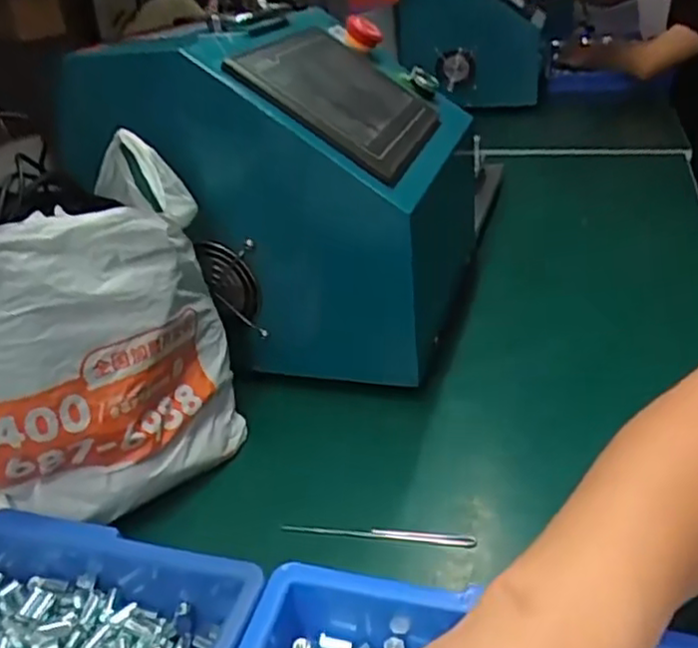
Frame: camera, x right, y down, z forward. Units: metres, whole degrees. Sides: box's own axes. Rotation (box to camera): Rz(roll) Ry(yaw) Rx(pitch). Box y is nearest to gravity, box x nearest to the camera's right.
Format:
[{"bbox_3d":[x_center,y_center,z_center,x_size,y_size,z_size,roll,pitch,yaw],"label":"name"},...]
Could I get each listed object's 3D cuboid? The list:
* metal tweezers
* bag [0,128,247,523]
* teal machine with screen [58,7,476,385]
[{"bbox_3d":[0.018,0.137,0.449,0.126,0.005,0.009,2,29,13],"label":"metal tweezers"},{"bbox_3d":[-0.196,-0.004,0.486,0.199,0.219,0.215,-12,29,-12],"label":"bag"},{"bbox_3d":[-0.037,-0.140,0.647,0.249,0.265,0.281,5,29,18],"label":"teal machine with screen"}]

